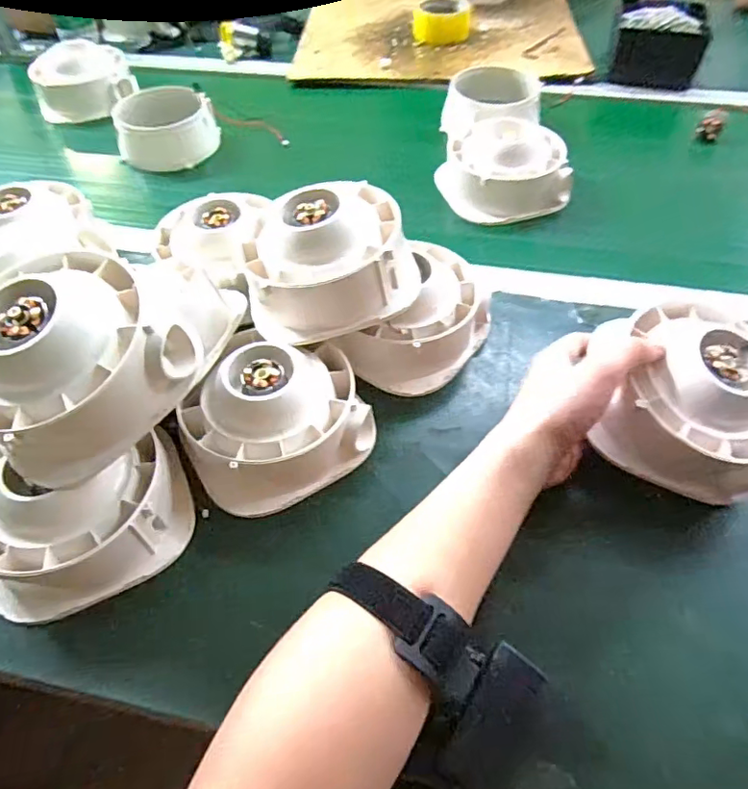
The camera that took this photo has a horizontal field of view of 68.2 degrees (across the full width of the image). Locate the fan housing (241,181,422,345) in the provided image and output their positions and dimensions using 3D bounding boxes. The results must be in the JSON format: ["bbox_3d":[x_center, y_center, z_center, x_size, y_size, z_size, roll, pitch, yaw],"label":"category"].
[{"bbox_3d":[-0.036,-0.112,0.442,0.137,0.074,0.120,-16,54,-10],"label":"fan housing"}]

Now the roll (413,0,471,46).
[{"bbox_3d":[0.111,-0.606,0.897,0.093,0.036,0.086,5,53,5],"label":"roll"}]

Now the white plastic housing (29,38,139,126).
[{"bbox_3d":[-0.422,-0.458,0.802,0.144,0.052,0.133,-22,56,-15],"label":"white plastic housing"}]

